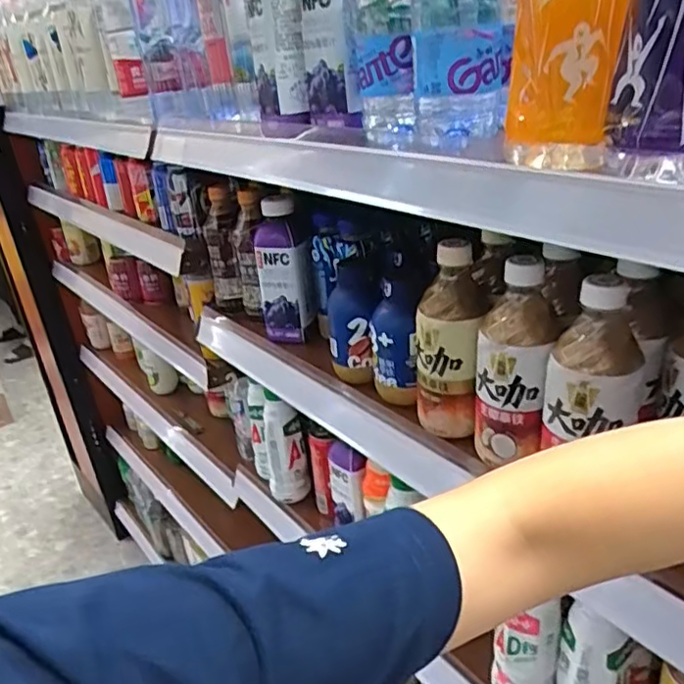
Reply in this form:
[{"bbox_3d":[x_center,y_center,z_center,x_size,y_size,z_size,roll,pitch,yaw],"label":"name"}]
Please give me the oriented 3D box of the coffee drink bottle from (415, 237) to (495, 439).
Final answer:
[{"bbox_3d":[0.100,0.000,0.564,0.062,0.171,0.056,-4,27,5],"label":"coffee drink bottle"}]

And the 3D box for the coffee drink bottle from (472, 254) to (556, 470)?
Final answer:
[{"bbox_3d":[0.141,0.021,0.508,0.059,0.170,0.051,1,28,14],"label":"coffee drink bottle"}]

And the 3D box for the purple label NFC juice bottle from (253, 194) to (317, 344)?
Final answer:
[{"bbox_3d":[-0.079,-0.095,0.822,0.068,0.184,0.061,-11,29,-8],"label":"purple label NFC juice bottle"}]

